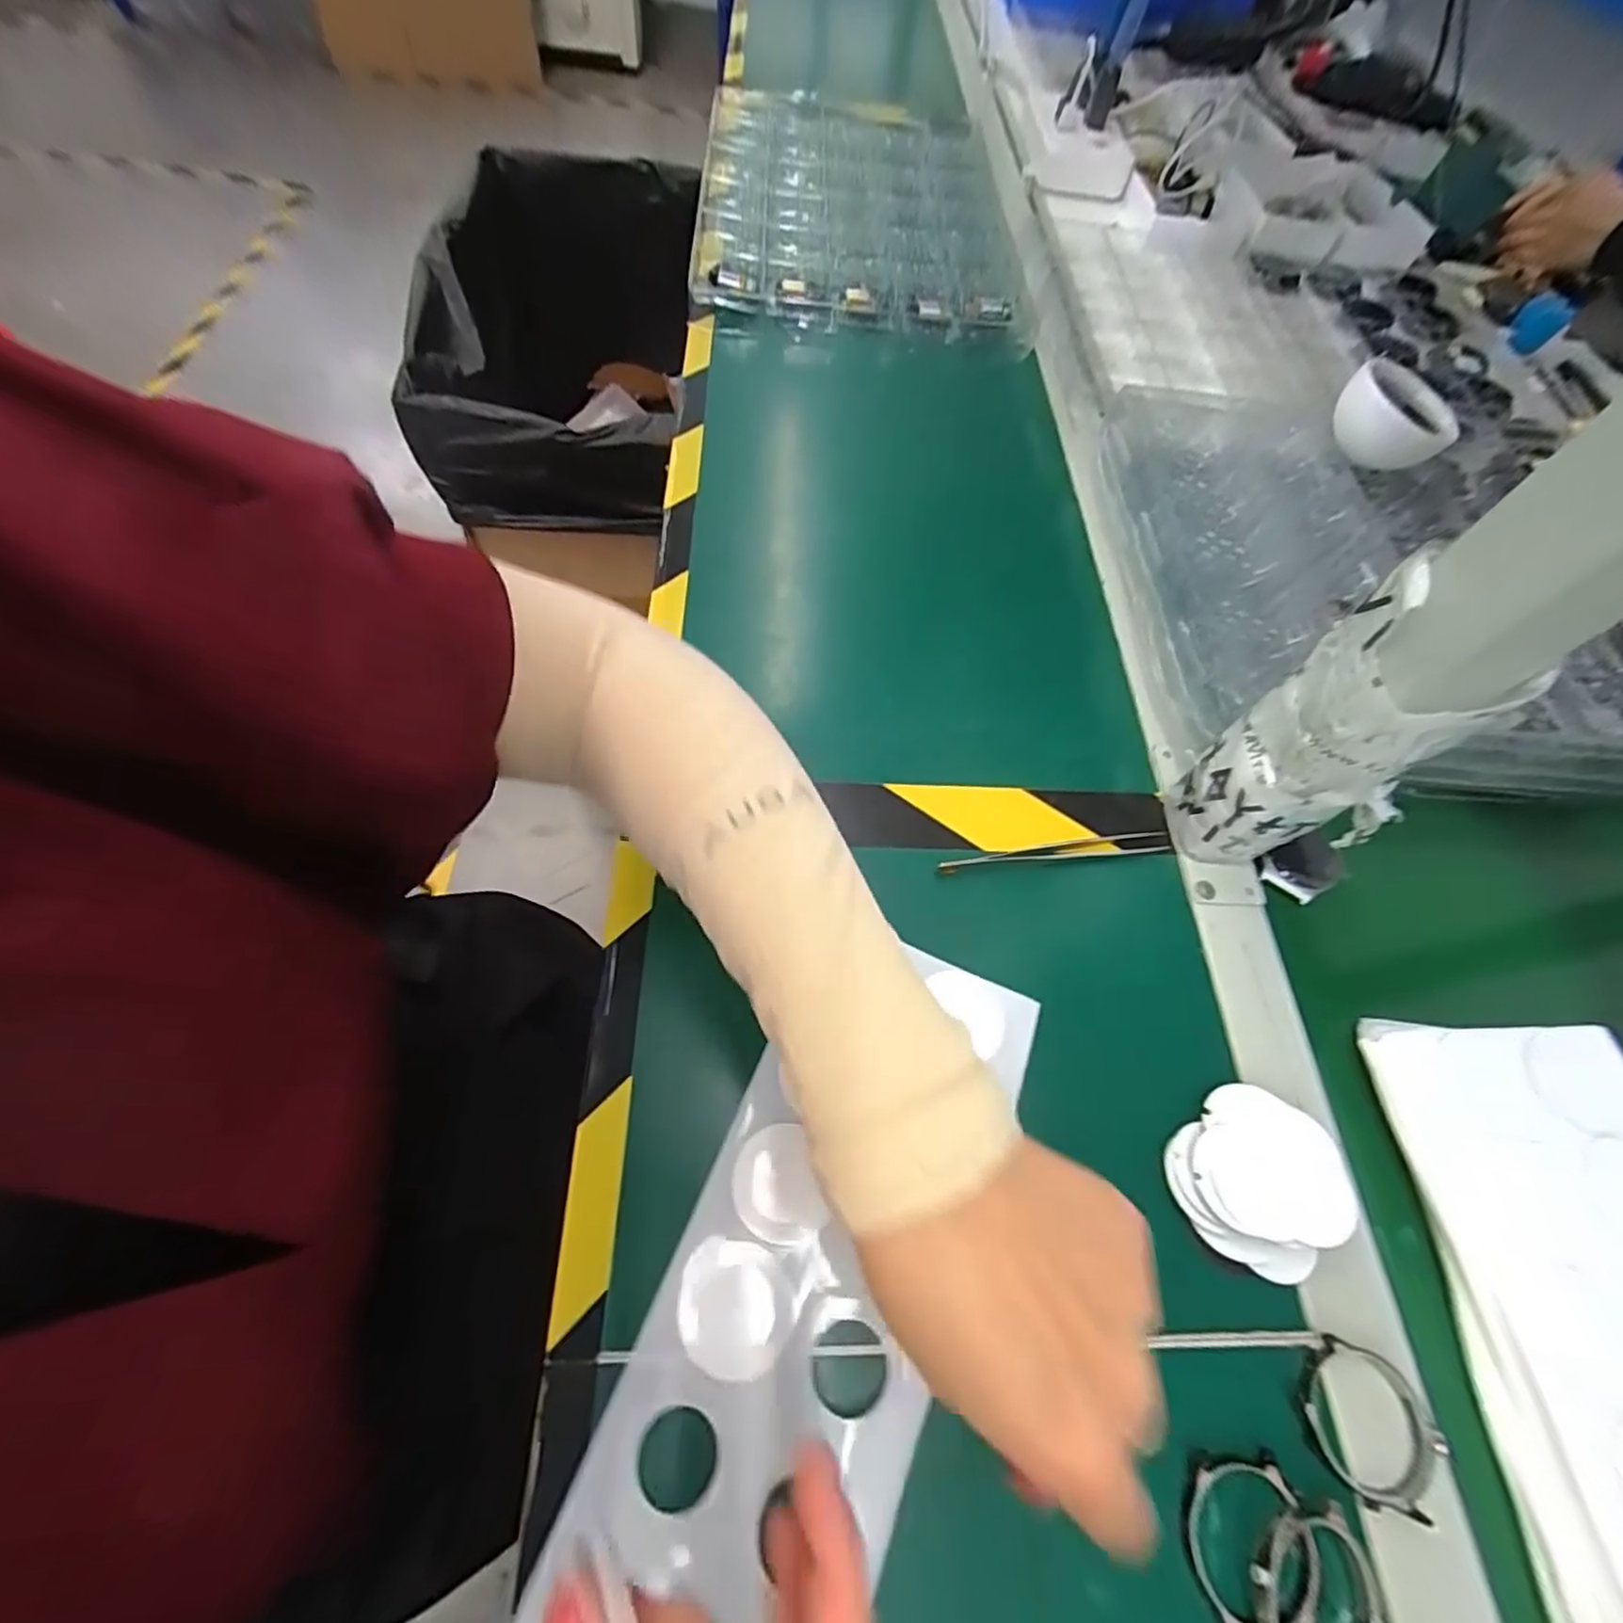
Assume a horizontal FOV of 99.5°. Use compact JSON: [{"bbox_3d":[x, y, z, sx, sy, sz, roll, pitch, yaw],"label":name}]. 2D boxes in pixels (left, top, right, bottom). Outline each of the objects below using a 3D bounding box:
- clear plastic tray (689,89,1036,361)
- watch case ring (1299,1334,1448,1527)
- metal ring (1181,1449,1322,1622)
[{"bbox_3d":[0.040,-0.606,0.679,0.301,0.054,0.474,0,62,-7],"label":"clear plastic tray"},{"bbox_3d":[0.211,0.232,0.260,0.050,0.004,0.046,3,62,-5],"label":"watch case ring"},{"bbox_3d":[0.155,0.258,0.242,0.046,0.009,0.052,-9,64,-11],"label":"metal ring"}]

